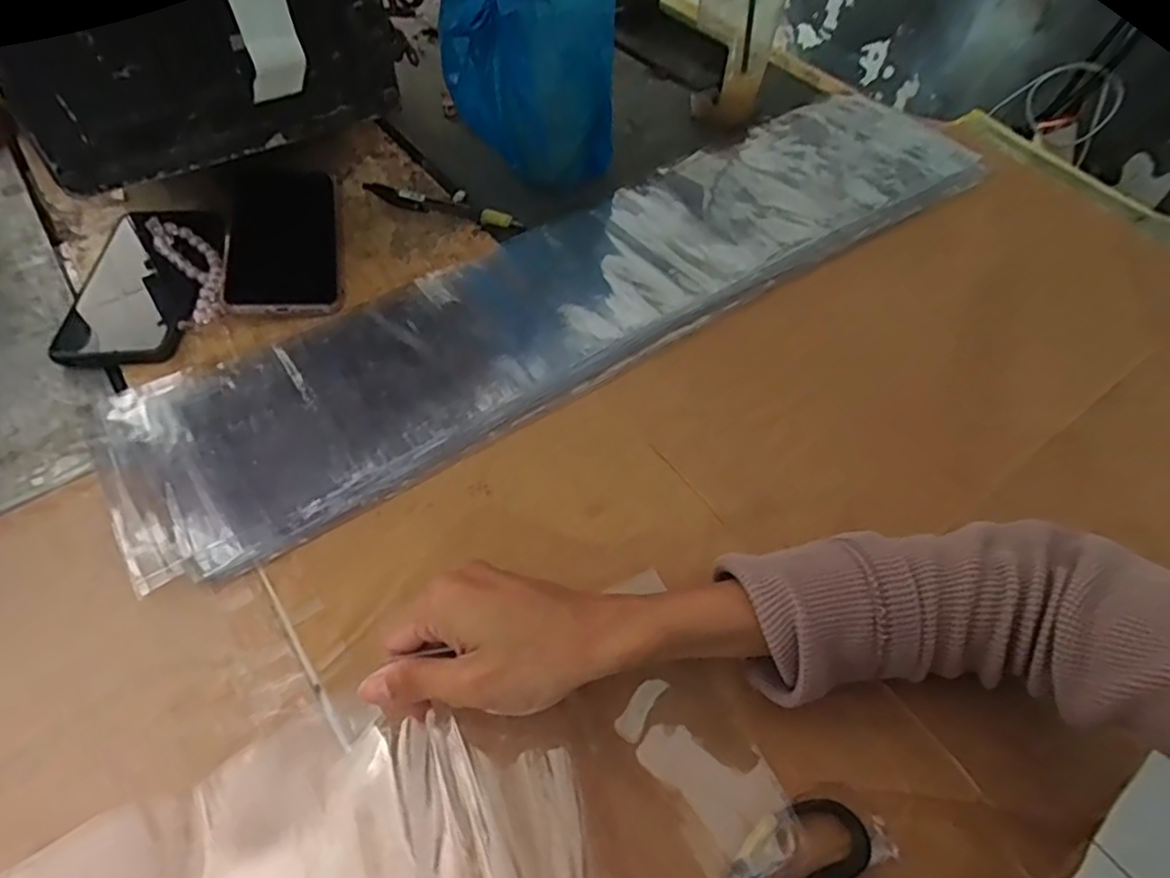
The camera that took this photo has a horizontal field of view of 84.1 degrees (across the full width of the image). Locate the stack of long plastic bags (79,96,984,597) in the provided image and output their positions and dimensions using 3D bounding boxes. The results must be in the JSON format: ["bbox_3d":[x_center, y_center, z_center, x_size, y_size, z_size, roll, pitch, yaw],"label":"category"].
[{"bbox_3d":[0.020,-0.137,0.495,0.712,0.016,0.174,-29,62,-21],"label":"stack of long plastic bags"}]

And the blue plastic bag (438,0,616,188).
[{"bbox_3d":[-0.045,-0.275,0.500,0.099,0.172,0.110,-37,66,-25],"label":"blue plastic bag"}]

